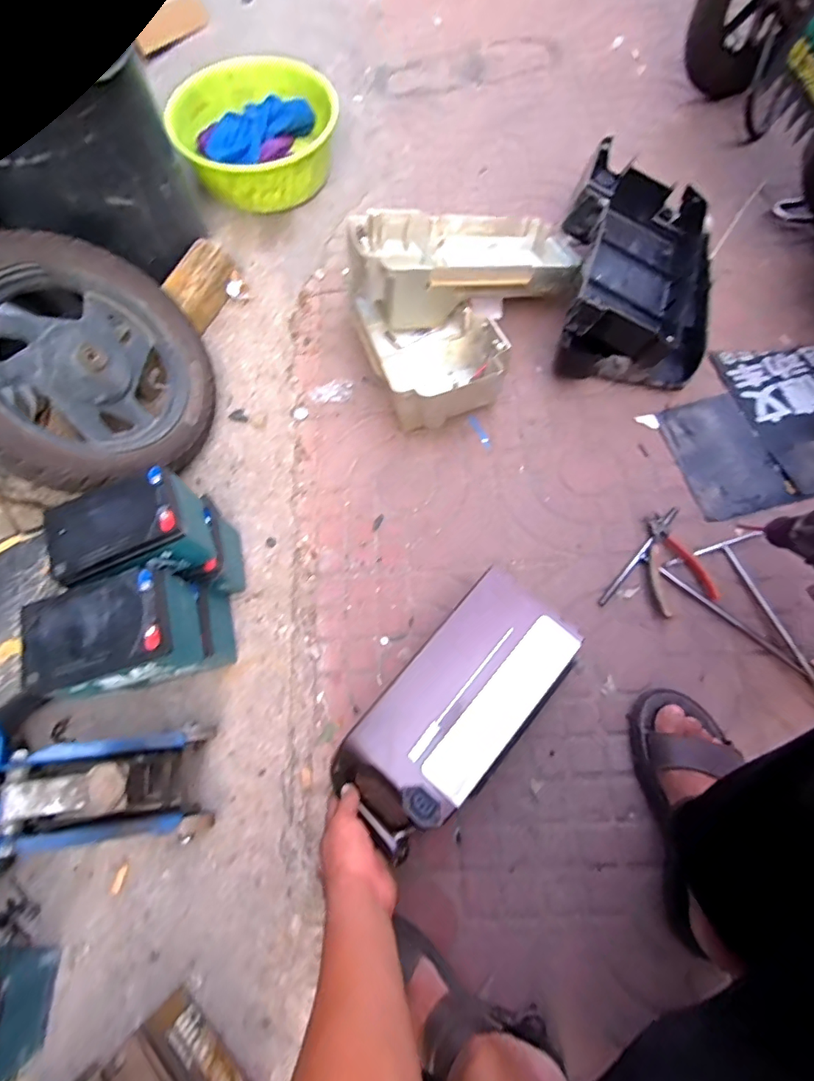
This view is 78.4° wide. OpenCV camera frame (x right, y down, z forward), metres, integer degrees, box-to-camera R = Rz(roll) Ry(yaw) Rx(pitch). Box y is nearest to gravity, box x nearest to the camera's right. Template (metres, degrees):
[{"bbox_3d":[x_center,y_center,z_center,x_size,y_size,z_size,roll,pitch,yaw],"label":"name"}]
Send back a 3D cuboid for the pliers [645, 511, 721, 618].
[{"bbox_3d":[0.381,0.032,0.721,0.095,0.023,0.137,-17,68,-4],"label":"pliers"}]

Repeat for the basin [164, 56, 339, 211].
[{"bbox_3d":[-0.300,-0.819,1.006,0.314,0.102,0.314,-3,69,7],"label":"basin"}]

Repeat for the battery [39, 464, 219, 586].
[{"bbox_3d":[-0.335,-0.005,0.608,0.153,0.089,0.109,-26,68,-2],"label":"battery"}]

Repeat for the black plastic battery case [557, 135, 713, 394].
[{"bbox_3d":[0.390,-0.450,0.846,0.245,0.150,0.389,8,70,8],"label":"black plastic battery case"}]

